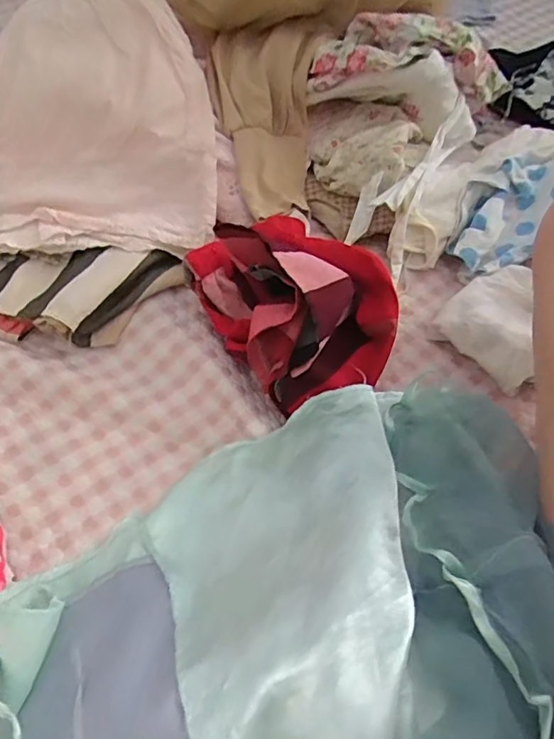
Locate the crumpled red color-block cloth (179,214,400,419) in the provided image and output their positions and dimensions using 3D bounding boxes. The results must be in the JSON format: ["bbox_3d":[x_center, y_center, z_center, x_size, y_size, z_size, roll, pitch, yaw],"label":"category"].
[{"bbox_3d":[0.021,-0.078,0.529,0.151,0.106,0.196,-33,66,-21],"label":"crumpled red color-block cloth"}]

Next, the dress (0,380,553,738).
[{"bbox_3d":[0.005,0.196,0.346,0.377,0.147,0.458,1,59,-2],"label":"dress"}]

